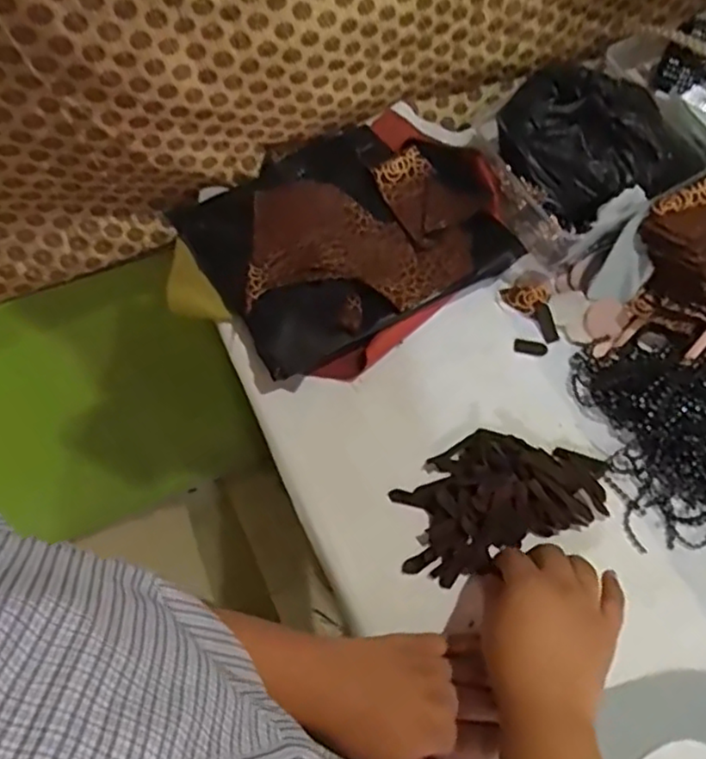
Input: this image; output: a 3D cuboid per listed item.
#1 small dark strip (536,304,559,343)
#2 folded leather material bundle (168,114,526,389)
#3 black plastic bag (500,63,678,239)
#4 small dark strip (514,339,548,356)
[{"bbox_3d":[0.166,-0.048,0.561,0.012,0.006,0.035,-11,63,-4],"label":"small dark strip"},{"bbox_3d":[-0.003,-0.135,0.590,0.257,0.035,0.228,-31,66,-14],"label":"folded leather material bundle"},{"bbox_3d":[0.201,-0.204,0.551,0.126,0.077,0.124,-22,64,-10],"label":"black plastic bag"},{"bbox_3d":[0.150,-0.027,0.553,0.027,0.004,0.013,6,63,5],"label":"small dark strip"}]

